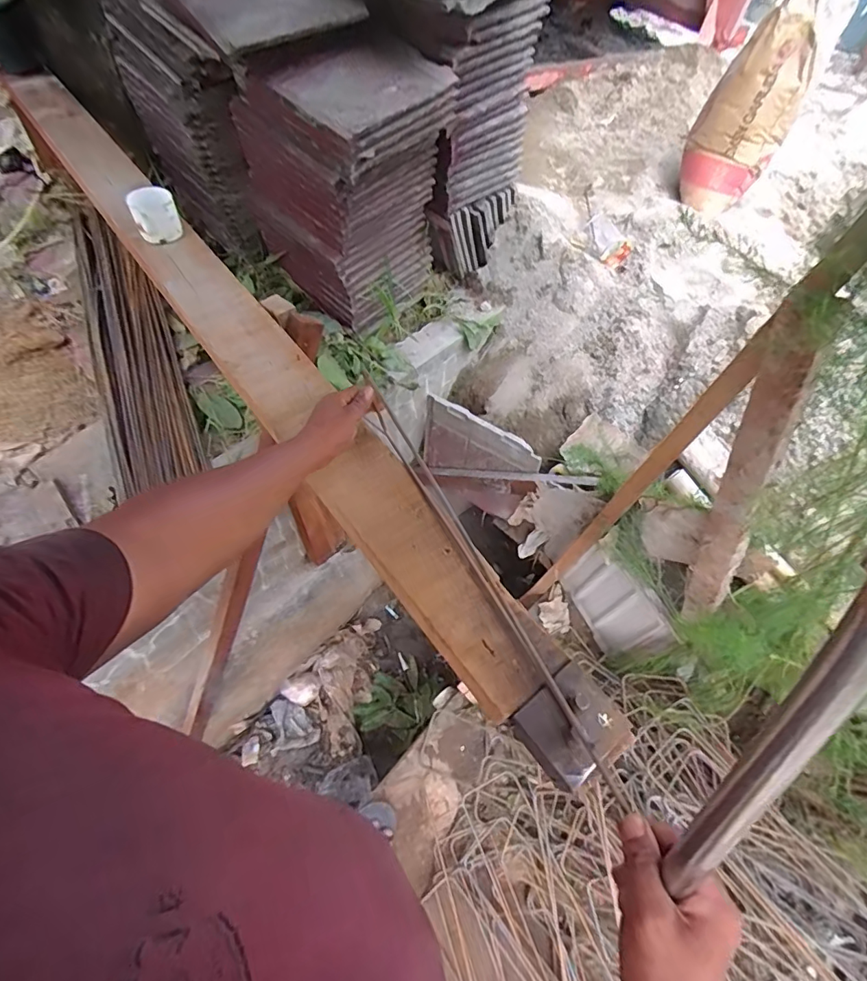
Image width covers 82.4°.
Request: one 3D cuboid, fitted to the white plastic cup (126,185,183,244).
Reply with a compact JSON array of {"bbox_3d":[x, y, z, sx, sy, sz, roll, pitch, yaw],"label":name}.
[{"bbox_3d":[-0.554,-0.553,0.984,0.084,0.077,0.093,-22,60,-17],"label":"white plastic cup"}]

